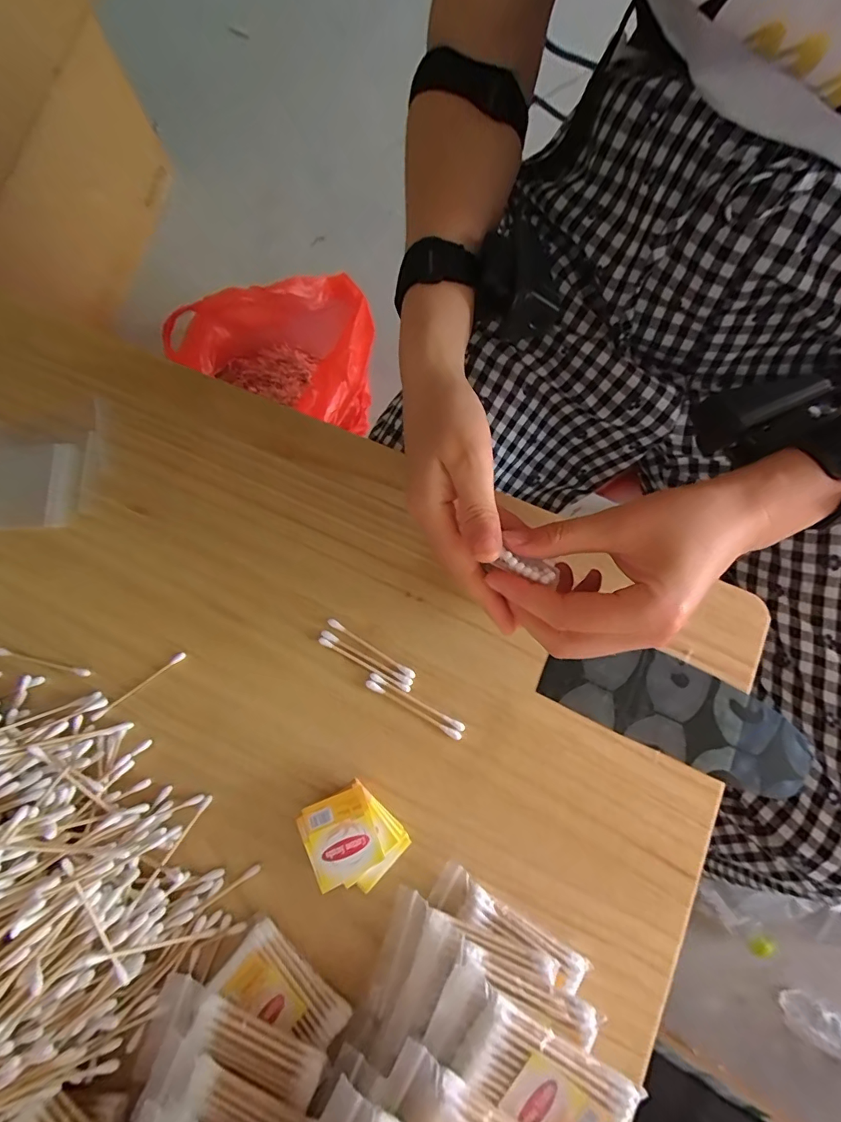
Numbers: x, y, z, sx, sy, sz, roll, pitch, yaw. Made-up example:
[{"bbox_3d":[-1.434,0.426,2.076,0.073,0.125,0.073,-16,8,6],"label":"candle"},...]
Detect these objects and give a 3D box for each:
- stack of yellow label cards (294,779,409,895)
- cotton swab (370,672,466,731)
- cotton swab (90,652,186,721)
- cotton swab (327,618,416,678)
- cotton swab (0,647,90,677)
[{"bbox_3d":[-0.040,0.168,0.280,0.052,0.021,0.056,-30,75,-8],"label":"stack of yellow label cards"},{"bbox_3d":[-0.003,0.094,0.308,0.071,0.004,0.005,28,75,9],"label":"cotton swab"},{"bbox_3d":[-0.193,0.085,0.314,0.070,0.004,0.005,-36,76,-10],"label":"cotton swab"},{"bbox_3d":[-0.034,0.060,0.317,0.071,0.004,0.005,31,76,10],"label":"cotton swab"},{"bbox_3d":[-0.265,0.070,0.318,0.073,0.004,0.006,12,73,4],"label":"cotton swab"}]

